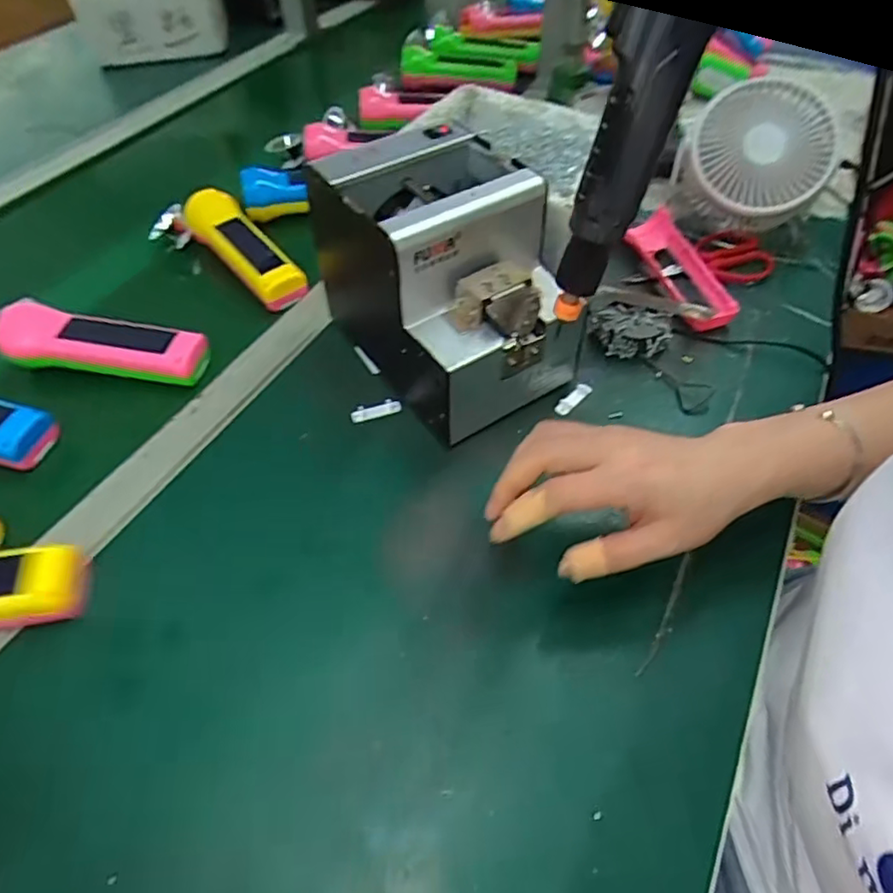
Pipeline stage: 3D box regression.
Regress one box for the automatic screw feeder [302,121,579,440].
[{"bbox_3d":[-0.013,-0.138,0.493,0.128,0.165,0.223,-27,56,-19],"label":"automatic screw feeder"}]

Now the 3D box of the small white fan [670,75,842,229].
[{"bbox_3d":[0.279,-0.252,0.567,0.127,0.118,0.051,16,52,14],"label":"small white fan"}]

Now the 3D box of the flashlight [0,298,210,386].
[{"bbox_3d":[-0.286,-0.085,0.517,0.167,0.042,0.041,3,50,4],"label":"flashlight"}]

